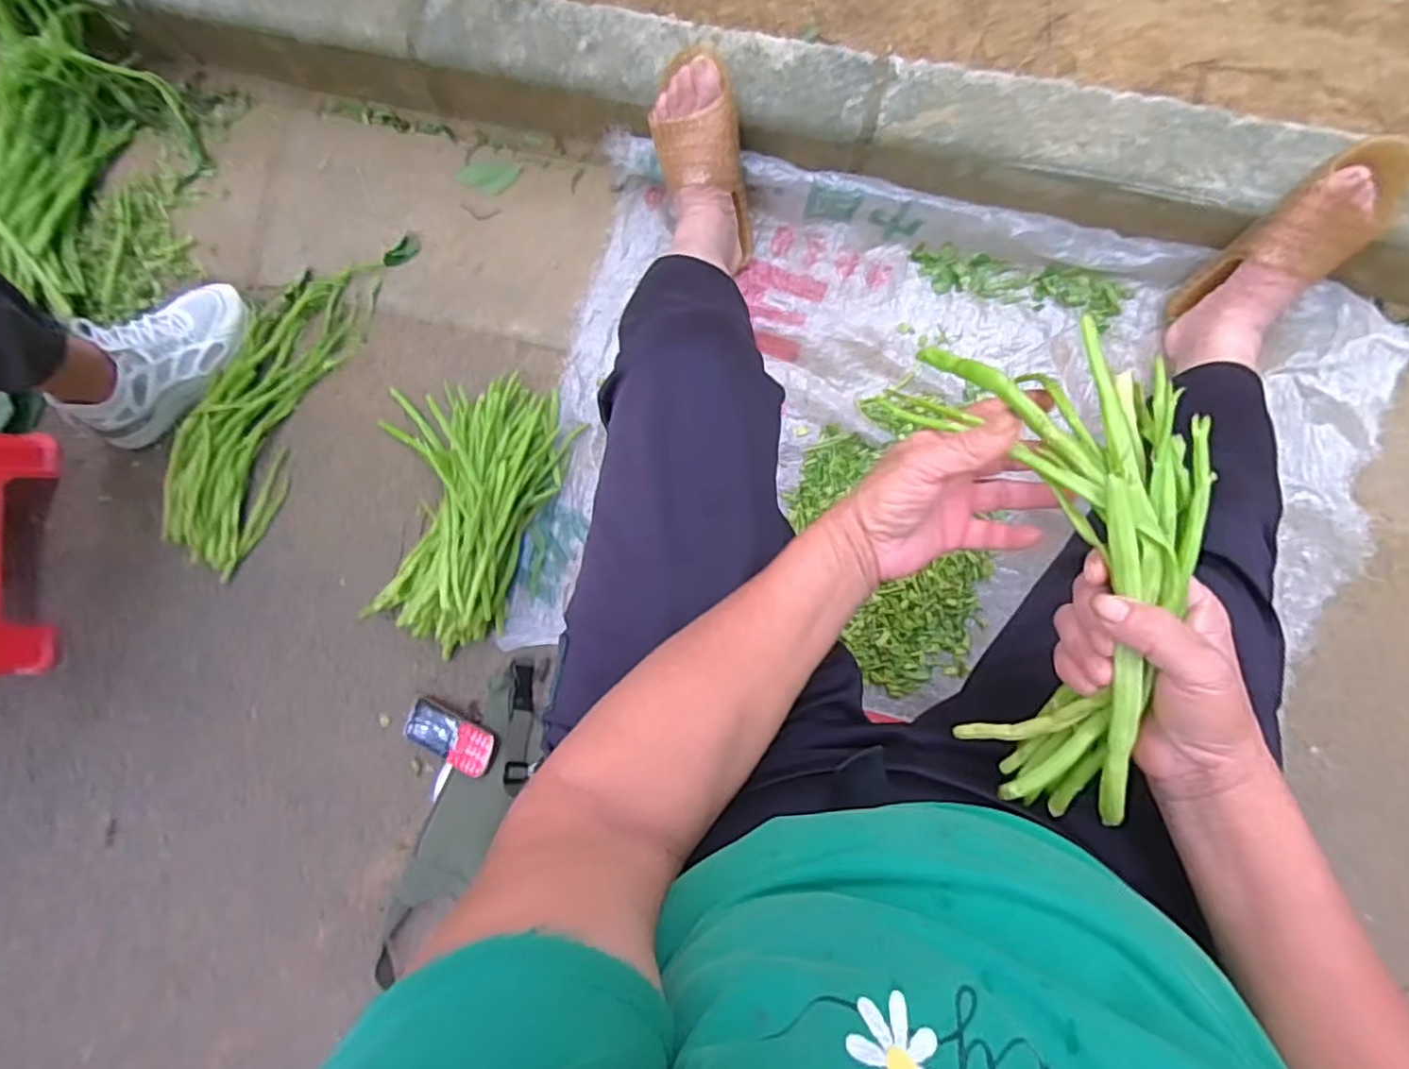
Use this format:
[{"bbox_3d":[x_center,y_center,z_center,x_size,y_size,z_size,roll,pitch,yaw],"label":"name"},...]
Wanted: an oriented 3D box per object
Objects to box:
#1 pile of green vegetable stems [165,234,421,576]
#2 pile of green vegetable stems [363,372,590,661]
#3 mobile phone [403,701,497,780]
[{"bbox_3d":[-0.520,-0.189,0.829,0.146,0.064,0.469,31,91,4],"label":"pile of green vegetable stems"},{"bbox_3d":[-0.266,-0.027,0.745,0.215,0.094,0.302,-2,88,3],"label":"pile of green vegetable stems"},{"bbox_3d":[-0.292,0.231,0.768,0.117,0.014,0.050,20,90,22],"label":"mobile phone"}]

